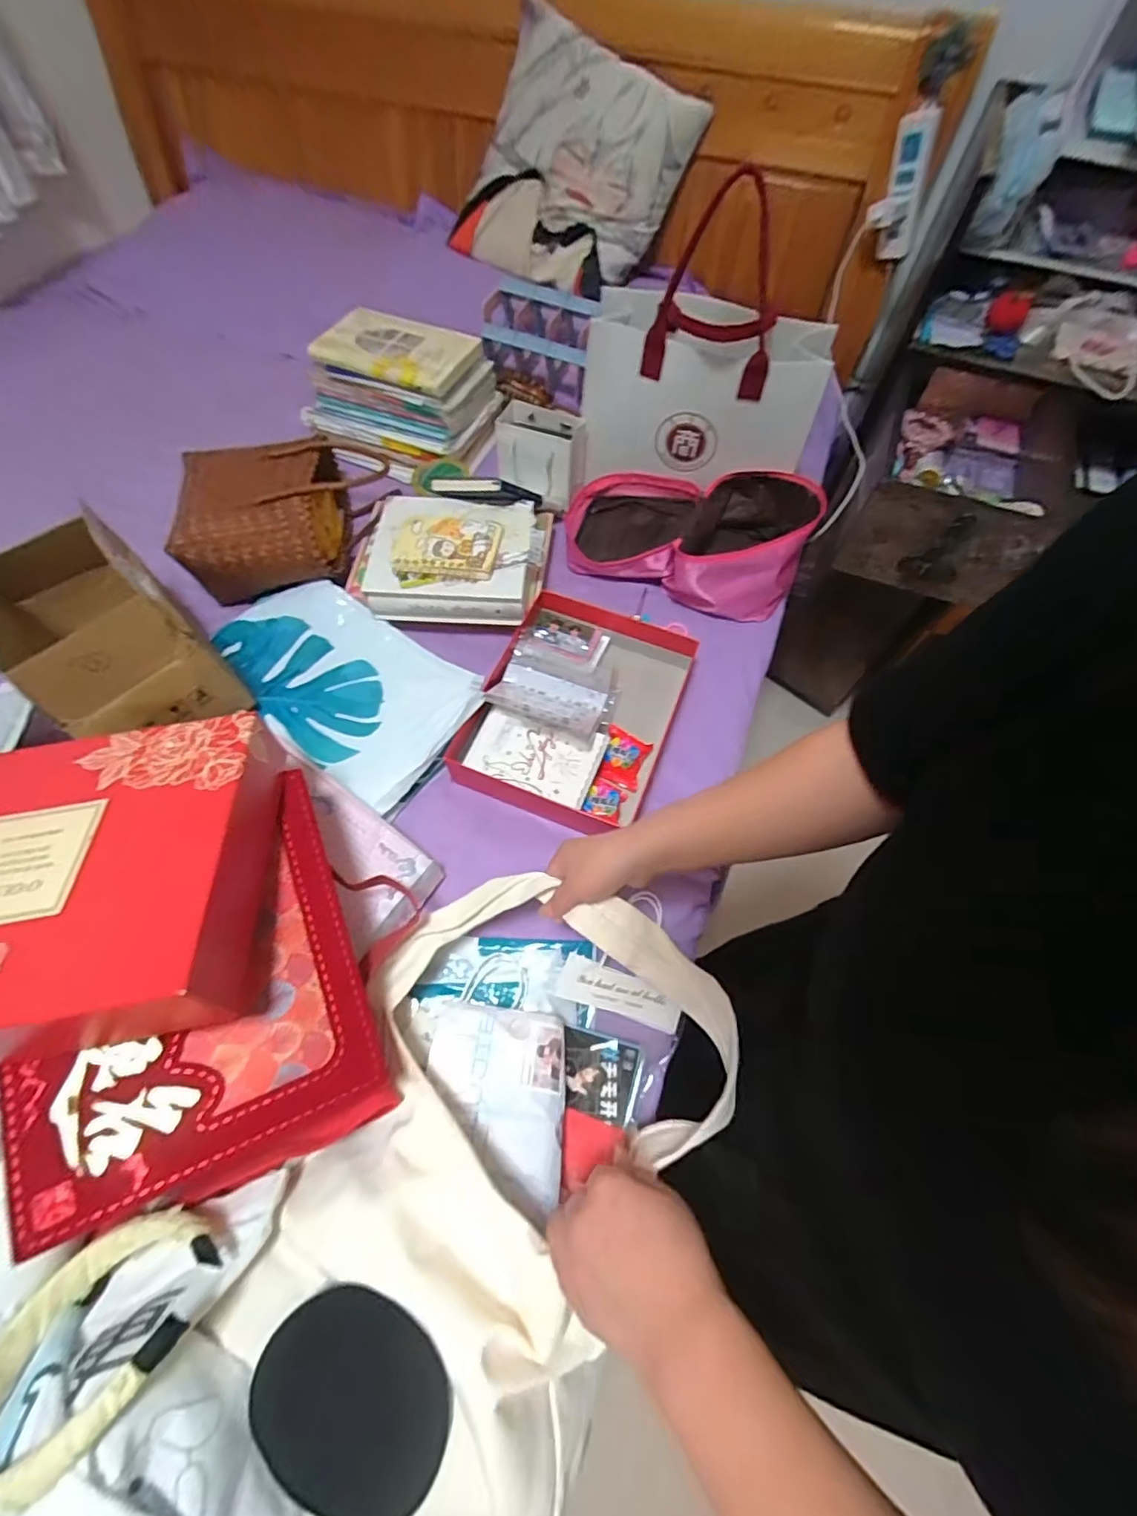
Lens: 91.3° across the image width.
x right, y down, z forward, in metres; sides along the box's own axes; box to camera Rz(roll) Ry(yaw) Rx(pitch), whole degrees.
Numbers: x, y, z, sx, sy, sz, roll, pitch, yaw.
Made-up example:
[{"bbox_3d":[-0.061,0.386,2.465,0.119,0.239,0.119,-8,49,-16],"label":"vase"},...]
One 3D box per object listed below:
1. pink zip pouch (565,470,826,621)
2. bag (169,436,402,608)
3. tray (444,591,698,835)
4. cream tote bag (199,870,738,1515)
[{"bbox_3d":[0.177,-0.351,0.884,0.374,0.146,0.237,21,64,10],"label":"pink zip pouch"},{"bbox_3d":[-0.433,-0.354,0.842,0.271,0.147,0.221,-4,63,-3],"label":"bag"},{"bbox_3d":[0.015,-0.074,0.730,0.243,0.063,0.322,21,64,9],"label":"tray"},{"bbox_3d":[-0.072,0.306,0.436,0.304,0.096,0.426,27,65,12],"label":"cream tote bag"}]

